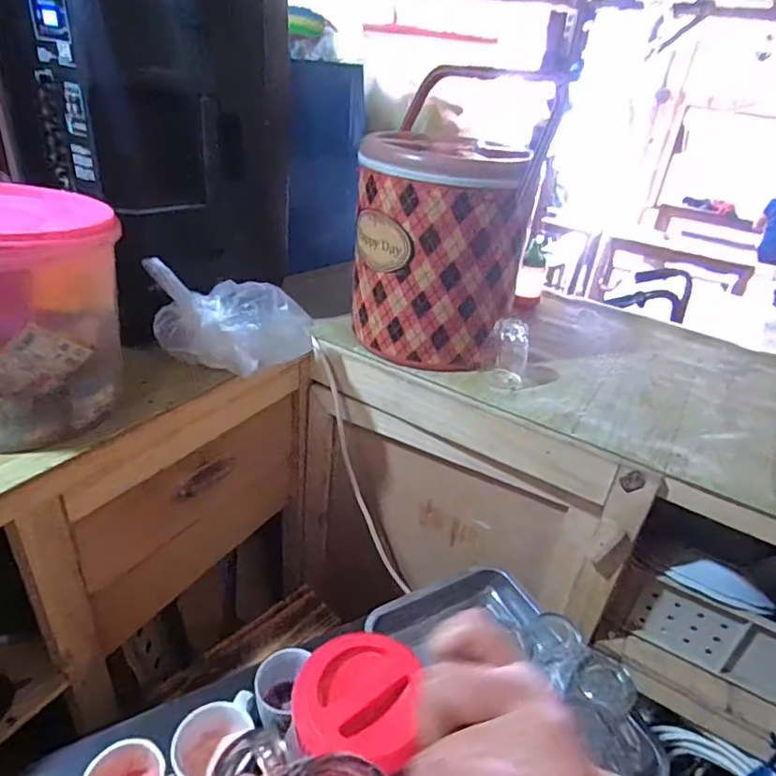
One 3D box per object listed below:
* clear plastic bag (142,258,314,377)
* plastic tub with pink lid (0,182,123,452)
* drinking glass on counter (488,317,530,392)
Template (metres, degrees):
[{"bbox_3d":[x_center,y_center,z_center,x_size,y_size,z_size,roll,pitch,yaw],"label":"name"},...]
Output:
[{"bbox_3d":[-0.215,-0.089,0.773,0.218,0.123,0.112,-2,34,-13],"label":"clear plastic bag"},{"bbox_3d":[-0.437,-0.088,0.628,0.225,0.237,0.209,4,33,-3],"label":"plastic tub with pink lid"},{"bbox_3d":[0.190,-0.054,0.855,0.056,0.105,0.045,14,34,12],"label":"drinking glass on counter"}]

